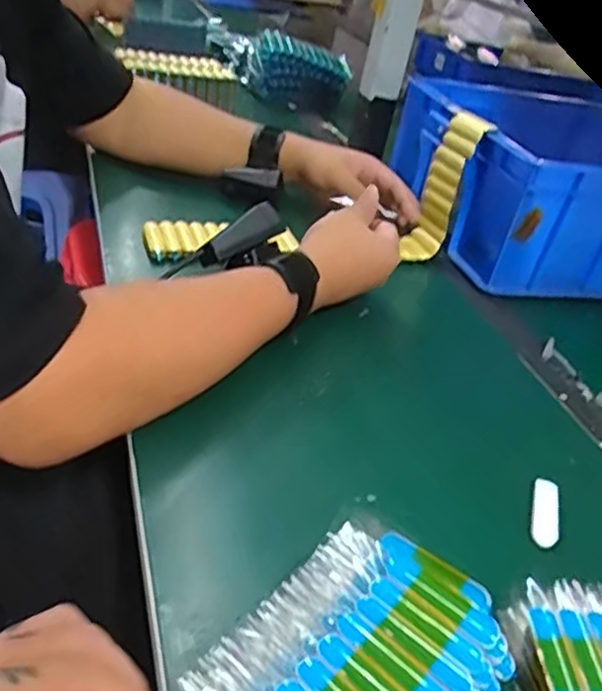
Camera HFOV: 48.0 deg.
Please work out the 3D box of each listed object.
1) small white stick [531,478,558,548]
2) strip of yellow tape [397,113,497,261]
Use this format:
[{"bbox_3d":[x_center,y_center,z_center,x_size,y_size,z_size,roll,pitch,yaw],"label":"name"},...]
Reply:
[{"bbox_3d":[0.161,0.109,0.446,0.016,0.005,0.059,19,34,10],"label":"small white stick"},{"bbox_3d":[0.154,-0.171,0.737,0.064,0.164,0.071,25,13,25],"label":"strip of yellow tape"}]

